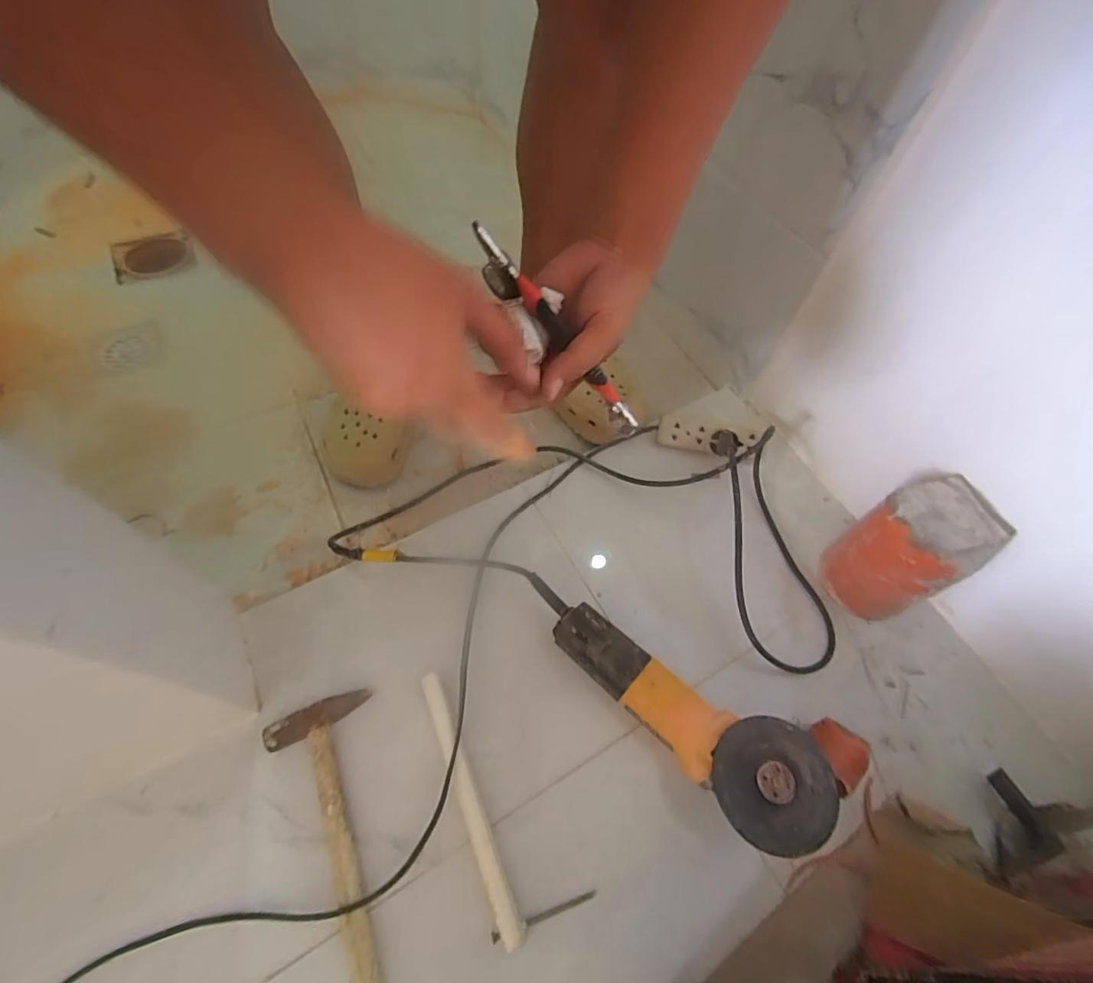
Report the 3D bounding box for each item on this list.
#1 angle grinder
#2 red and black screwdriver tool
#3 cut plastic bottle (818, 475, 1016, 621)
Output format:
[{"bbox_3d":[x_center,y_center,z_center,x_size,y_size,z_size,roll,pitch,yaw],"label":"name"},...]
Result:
[{"bbox_3d":[0.098,0.209,0.498,0.324,0.101,0.102,31,63,15],"label":"angle grinder"},{"bbox_3d":[0.009,-0.113,0.359,0.173,0.012,0.014,48,64,-15],"label":"red and black screwdriver tool"},{"bbox_3d":[0.399,0.067,0.563,0.101,0.160,0.095,1,59,-2],"label":"cut plastic bottle"}]

